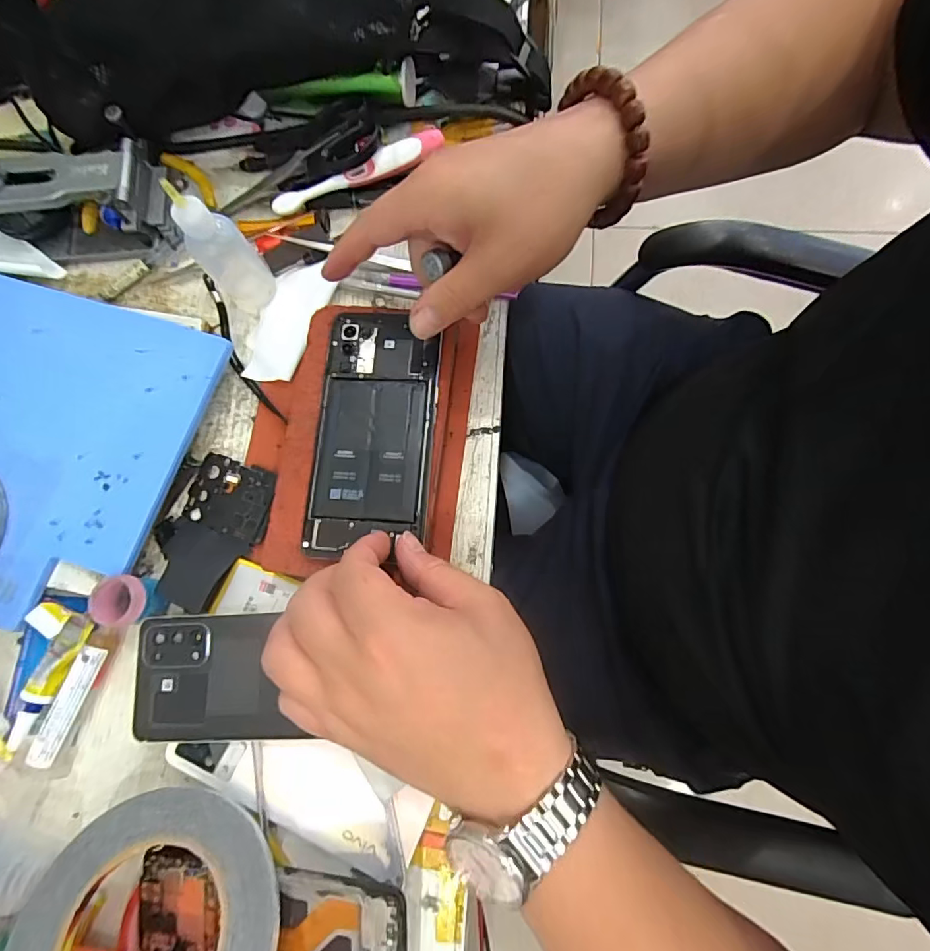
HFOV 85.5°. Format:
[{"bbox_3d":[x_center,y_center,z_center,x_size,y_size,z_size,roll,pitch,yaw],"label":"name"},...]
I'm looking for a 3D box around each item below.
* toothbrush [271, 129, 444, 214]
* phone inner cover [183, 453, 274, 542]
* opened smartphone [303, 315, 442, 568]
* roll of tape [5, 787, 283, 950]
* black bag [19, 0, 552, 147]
[{"bbox_3d":[-0.078,-0.223,0.372,0.133,0.017,0.017,-23,76,-1],"label":"toothbrush"},{"bbox_3d":[-0.159,0.014,0.341,0.063,0.004,0.048,16,80,15],"label":"phone inner cover"},{"bbox_3d":[-0.055,-0.029,0.306,0.070,0.011,0.152,5,77,2],"label":"opened smartphone"},{"bbox_3d":[-0.156,0.227,0.244,0.123,0.007,0.123,0,58,0],"label":"roll of tape"},{"bbox_3d":[-0.143,-0.311,0.354,0.405,0.096,0.102,-2,76,4],"label":"black bag"}]

